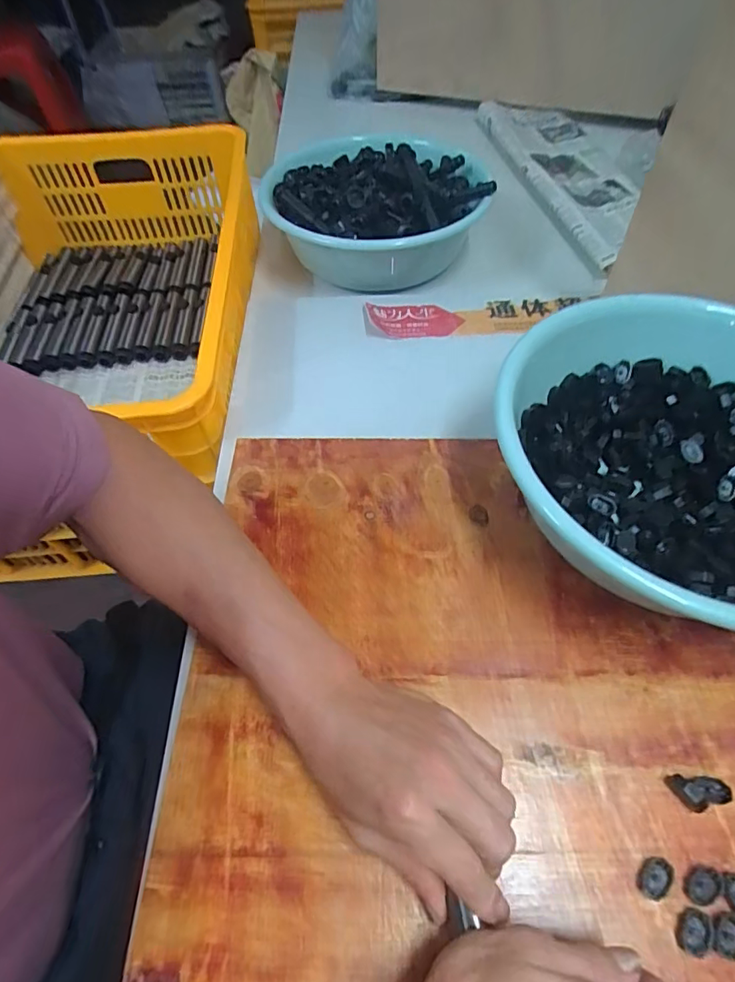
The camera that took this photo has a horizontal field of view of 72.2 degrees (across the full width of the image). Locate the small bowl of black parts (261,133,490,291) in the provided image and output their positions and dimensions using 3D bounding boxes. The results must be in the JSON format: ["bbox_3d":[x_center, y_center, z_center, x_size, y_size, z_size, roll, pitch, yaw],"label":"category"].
[{"bbox_3d":[0.008,-0.369,0.686,0.280,0.099,0.263,0,56,0],"label":"small bowl of black parts"}]

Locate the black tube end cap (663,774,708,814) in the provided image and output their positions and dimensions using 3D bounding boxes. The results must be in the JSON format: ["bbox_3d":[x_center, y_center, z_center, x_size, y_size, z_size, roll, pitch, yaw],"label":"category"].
[{"bbox_3d":[0.200,0.189,0.315,0.010,0.013,0.023,-27,60,-16],"label":"black tube end cap"}]

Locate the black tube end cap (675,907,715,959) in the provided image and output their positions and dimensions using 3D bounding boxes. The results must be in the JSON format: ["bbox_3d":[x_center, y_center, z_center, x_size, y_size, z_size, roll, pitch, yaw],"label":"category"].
[{"bbox_3d":[0.182,0.245,0.280,0.017,0.007,0.022,14,57,10],"label":"black tube end cap"}]

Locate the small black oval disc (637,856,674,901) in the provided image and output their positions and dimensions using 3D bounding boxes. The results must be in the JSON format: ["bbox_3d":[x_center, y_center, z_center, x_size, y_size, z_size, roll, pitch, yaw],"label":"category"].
[{"bbox_3d":[0.168,0.226,0.295,0.014,0.008,0.023,39,65,24],"label":"small black oval disc"}]

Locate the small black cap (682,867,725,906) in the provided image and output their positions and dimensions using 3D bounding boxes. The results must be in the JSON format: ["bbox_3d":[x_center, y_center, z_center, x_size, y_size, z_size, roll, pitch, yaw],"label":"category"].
[{"bbox_3d":[0.194,0.227,0.290,0.021,0.005,0.015,-31,61,-19],"label":"small black cap"}]

